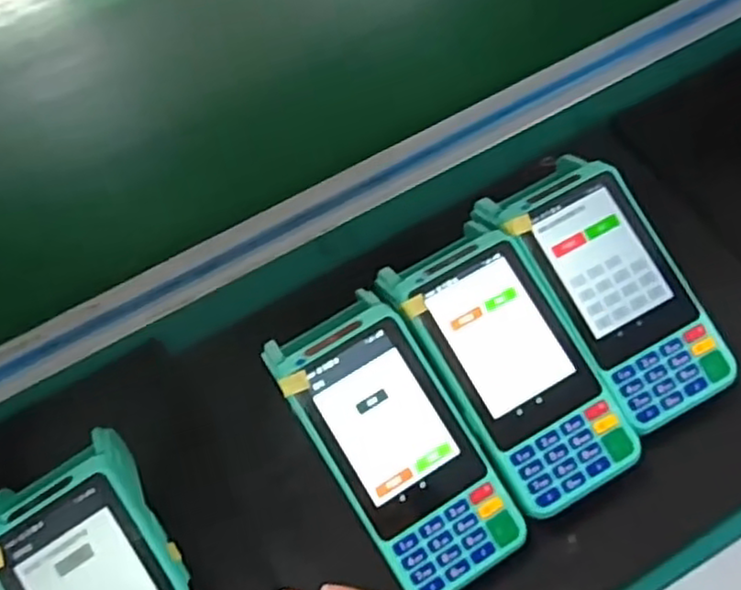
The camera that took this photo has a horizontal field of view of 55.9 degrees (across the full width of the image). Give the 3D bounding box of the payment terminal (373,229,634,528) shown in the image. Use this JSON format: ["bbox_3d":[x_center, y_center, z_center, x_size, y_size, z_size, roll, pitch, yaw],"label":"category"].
[{"bbox_3d":[0.079,0.041,0.395,0.077,0.033,0.155,-31,80,-9],"label":"payment terminal"}]

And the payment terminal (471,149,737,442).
[{"bbox_3d":[0.136,-0.005,0.407,0.076,0.041,0.159,-29,79,-13],"label":"payment terminal"}]

